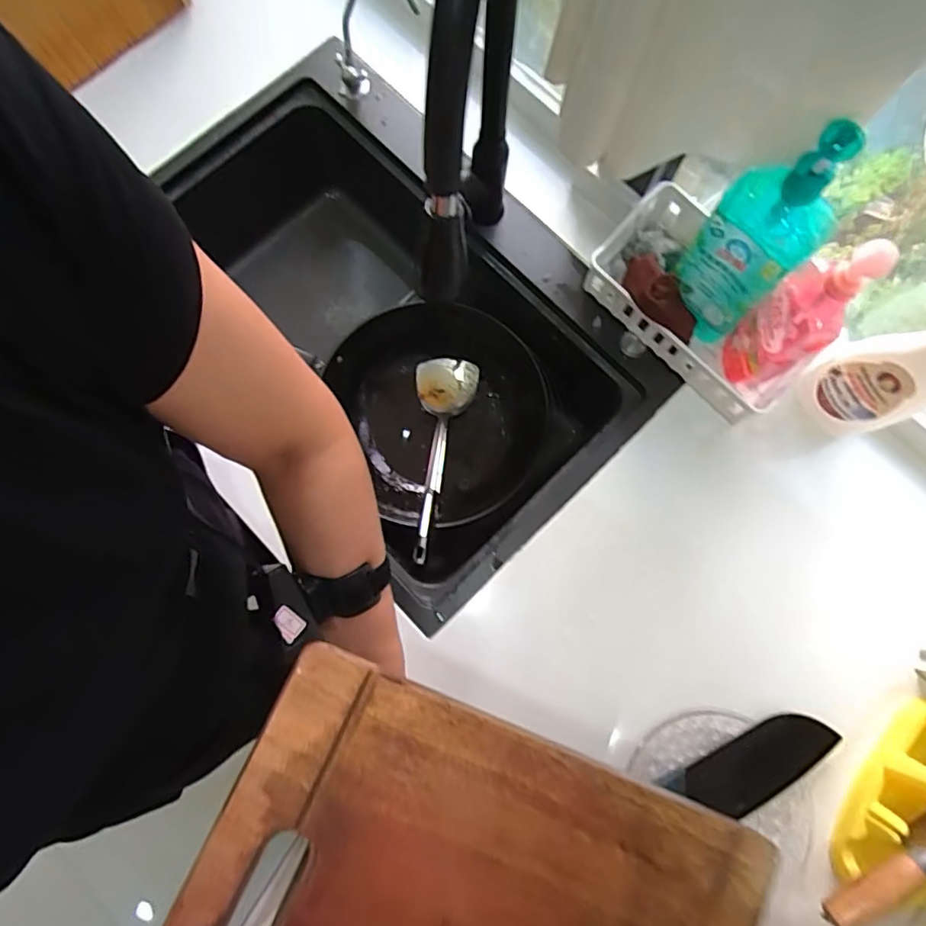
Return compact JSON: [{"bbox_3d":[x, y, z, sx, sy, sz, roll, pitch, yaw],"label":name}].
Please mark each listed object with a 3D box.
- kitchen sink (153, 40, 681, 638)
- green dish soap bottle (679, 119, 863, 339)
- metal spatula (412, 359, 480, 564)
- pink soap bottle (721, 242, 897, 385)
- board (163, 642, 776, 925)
[{"bbox_3d":[-0.118,-0.190,0.821,0.411,0.224,0.713,-42,81,-8],"label":"kitchen sink"},{"bbox_3d":[0.287,-0.219,0.564,0.103,0.268,0.068,36,81,7],"label":"green dish soap bottle"},{"bbox_3d":[-0.041,-0.008,0.825,0.097,0.055,0.355,6,55,2],"label":"metal spatula"},{"bbox_3d":[0.337,-0.143,0.582,0.053,0.233,0.072,-36,80,-7],"label":"pink soap bottle"},{"bbox_3d":[0.013,0.296,0.337,0.355,0.009,0.251,28,76,-11],"label":"board"}]

